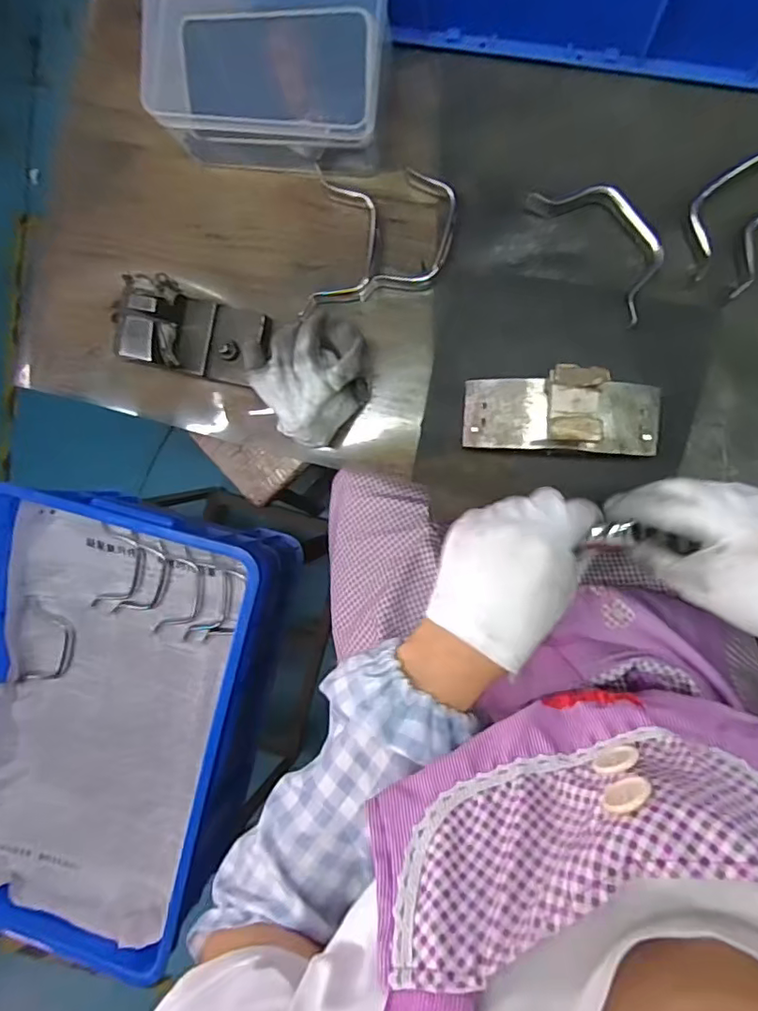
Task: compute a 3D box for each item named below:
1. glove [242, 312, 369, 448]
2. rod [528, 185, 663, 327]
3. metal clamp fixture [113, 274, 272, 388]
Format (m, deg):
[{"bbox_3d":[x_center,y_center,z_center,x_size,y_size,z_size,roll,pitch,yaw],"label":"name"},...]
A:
[{"bbox_3d":[-0.054,-0.105,0.451,0.083,0.063,0.091,0,92,8],"label":"glove"},{"bbox_3d":[0.178,-0.206,0.434,0.055,0.026,0.128,-36,87,8],"label":"rod"},{"bbox_3d":[-0.144,-0.138,0.456,0.102,0.075,0.065,12,94,8],"label":"metal clamp fixture"}]

